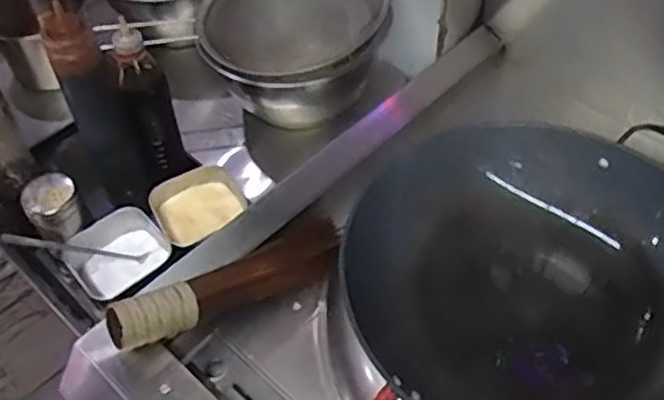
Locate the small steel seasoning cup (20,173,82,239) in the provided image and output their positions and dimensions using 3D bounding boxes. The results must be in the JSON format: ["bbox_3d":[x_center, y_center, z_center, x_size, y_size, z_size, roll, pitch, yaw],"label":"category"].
[{"bbox_3d":[-0.332,0.007,0.823,0.060,0.062,0.057,-1,52,2],"label":"small steel seasoning cup"}]

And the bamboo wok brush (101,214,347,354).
[{"bbox_3d":[-0.107,0.090,0.756,0.282,0.049,0.062,-20,51,-36],"label":"bamboo wok brush"}]

